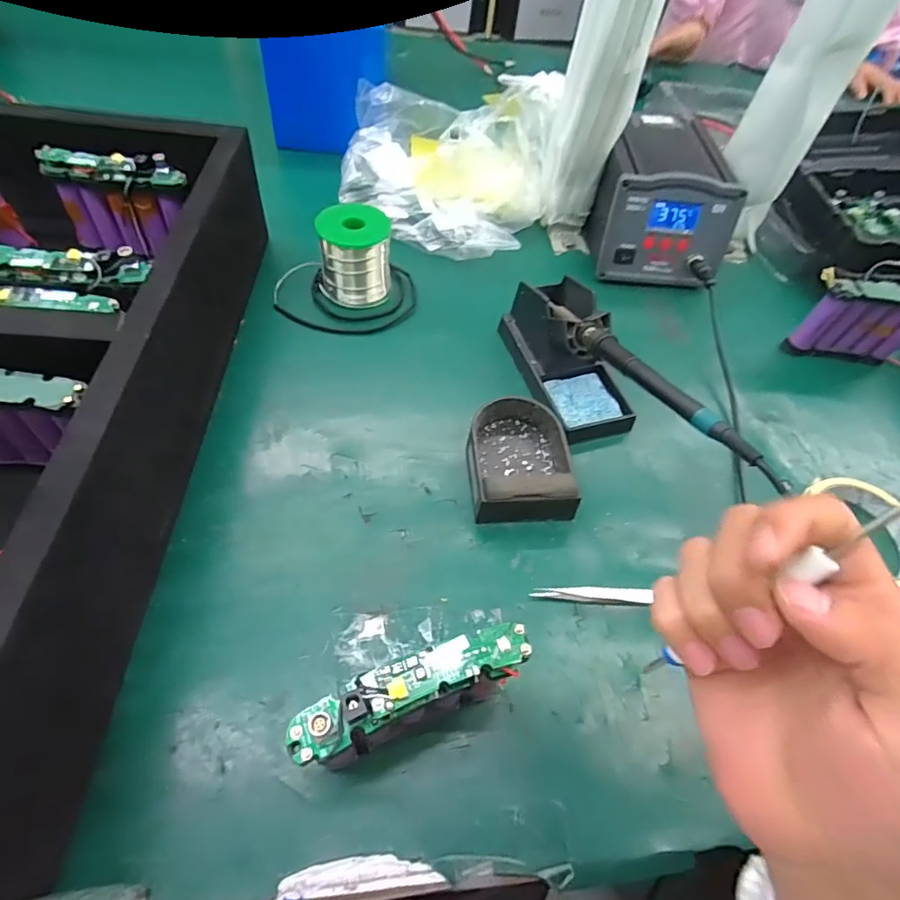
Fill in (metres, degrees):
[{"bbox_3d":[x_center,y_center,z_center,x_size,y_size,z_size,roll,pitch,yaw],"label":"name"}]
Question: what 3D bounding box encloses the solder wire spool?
[{"bbox_3d":[-0.092,-0.191,0.519,0.063,0.075,0.063,4,54,-6],"label":"solder wire spool"}]

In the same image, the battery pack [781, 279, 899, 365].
[{"bbox_3d":[0.406,-0.123,0.518,0.118,0.086,0.021,6,54,-4],"label":"battery pack"}]

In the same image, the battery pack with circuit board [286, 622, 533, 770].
[{"bbox_3d":[-0.019,0.129,0.270,0.114,0.105,0.023,-16,59,-19],"label":"battery pack with circuit board"}]

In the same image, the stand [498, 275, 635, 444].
[{"bbox_3d":[0.105,-0.088,0.461,0.070,0.071,0.149,-12,56,-15],"label":"stand"}]

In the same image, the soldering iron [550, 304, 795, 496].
[{"bbox_3d":[0.139,-0.054,0.376,0.017,0.013,0.249,-15,41,-15],"label":"soldering iron"}]

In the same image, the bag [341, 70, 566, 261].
[{"bbox_3d":[-0.009,-0.333,0.599,0.239,0.121,0.229,12,54,2],"label":"bag"}]

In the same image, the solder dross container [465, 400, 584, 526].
[{"bbox_3d":[0.054,0.007,0.412,0.079,0.036,0.109,-2,55,-9],"label":"solder dross container"}]

